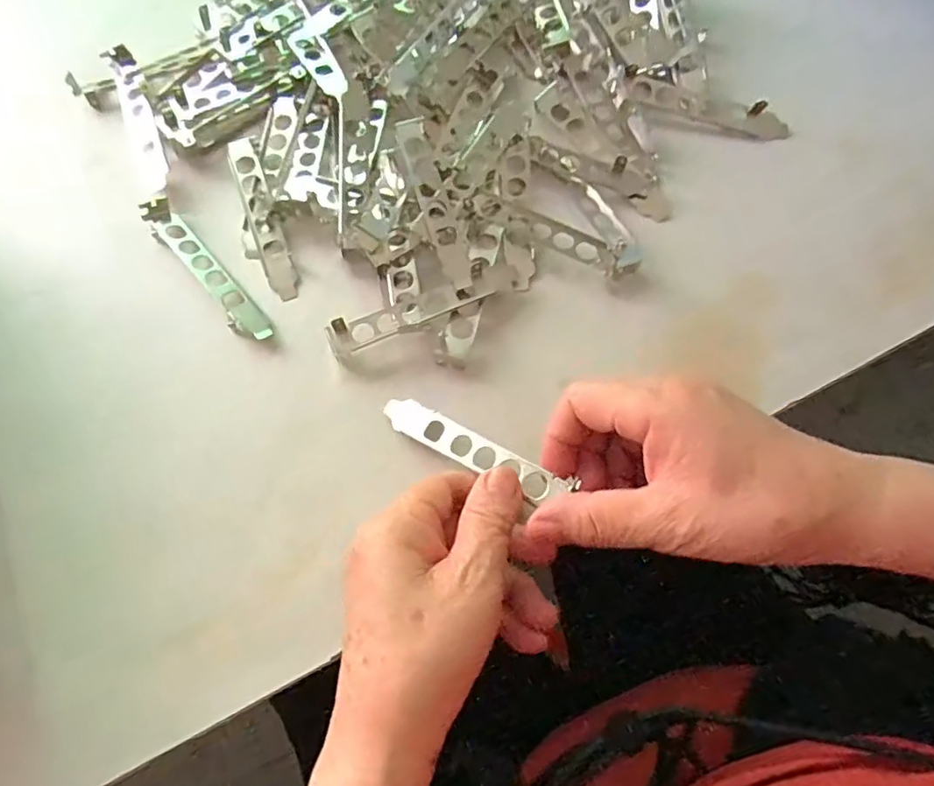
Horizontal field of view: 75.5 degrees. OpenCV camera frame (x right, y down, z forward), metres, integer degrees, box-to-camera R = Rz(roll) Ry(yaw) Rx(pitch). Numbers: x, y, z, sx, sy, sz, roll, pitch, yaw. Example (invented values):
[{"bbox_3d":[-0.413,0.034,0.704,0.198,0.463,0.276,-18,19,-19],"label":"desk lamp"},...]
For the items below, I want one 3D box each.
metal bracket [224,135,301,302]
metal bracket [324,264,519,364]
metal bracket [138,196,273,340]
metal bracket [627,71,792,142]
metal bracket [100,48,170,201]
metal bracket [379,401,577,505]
[{"bbox_3d":[-0.132,-0.113,0.390,0.020,0.011,0.116,-20,75,-6],"label":"metal bracket"},{"bbox_3d":[-0.024,-0.050,0.360,0.120,0.018,0.022,-20,75,-7],"label":"metal bracket"},{"bbox_3d":[-0.164,-0.078,0.380,0.022,0.009,0.121,-40,78,-11],"label":"metal bracket"},{"bbox_3d":[0.164,-0.195,0.408,0.107,0.011,0.025,17,74,4],"label":"metal bracket"},{"bbox_3d":[-0.225,-0.186,0.416,0.021,0.013,0.130,-20,75,-6],"label":"metal bracket"},{"bbox_3d":[0.002,0.029,0.322,0.118,0.007,0.020,23,74,28],"label":"metal bracket"}]

